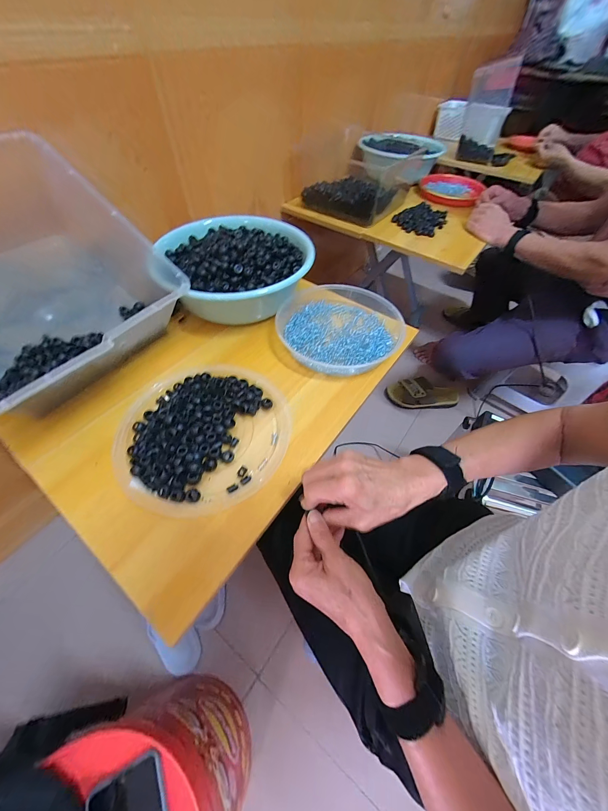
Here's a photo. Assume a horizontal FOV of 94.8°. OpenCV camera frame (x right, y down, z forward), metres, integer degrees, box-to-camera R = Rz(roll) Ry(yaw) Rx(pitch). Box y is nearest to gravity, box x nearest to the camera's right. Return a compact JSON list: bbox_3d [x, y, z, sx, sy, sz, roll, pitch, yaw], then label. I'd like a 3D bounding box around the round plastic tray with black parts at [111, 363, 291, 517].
[{"bbox_3d":[-0.144,0.030,0.401,0.232,0.028,0.232,1,54,-1],"label":"round plastic tray with black parts"}]

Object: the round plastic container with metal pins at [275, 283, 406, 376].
[{"bbox_3d":[0.068,-0.159,0.533,0.230,0.041,0.230,1,55,-2],"label":"round plastic container with metal pins"}]

